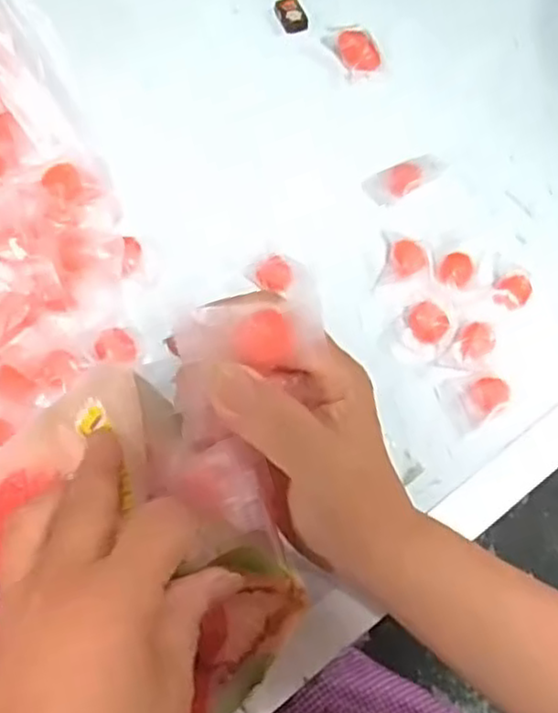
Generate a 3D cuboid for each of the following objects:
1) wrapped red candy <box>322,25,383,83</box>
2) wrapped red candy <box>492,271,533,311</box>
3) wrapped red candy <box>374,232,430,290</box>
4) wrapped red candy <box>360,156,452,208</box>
[{"bbox_3d":[0.054,-0.217,0.499,0.030,0.019,0.044,-22,69,-14],"label":"wrapped red candy"},{"bbox_3d":[0.138,-0.039,0.424,0.021,0.014,0.022,2,65,-4],"label":"wrapped red candy"},{"bbox_3d":[0.076,-0.058,0.430,0.030,0.011,0.037,14,65,2],"label":"wrapped red candy"},{"bbox_3d":[0.085,-0.117,0.458,0.060,0.017,0.025,-24,70,-15],"label":"wrapped red candy"}]

